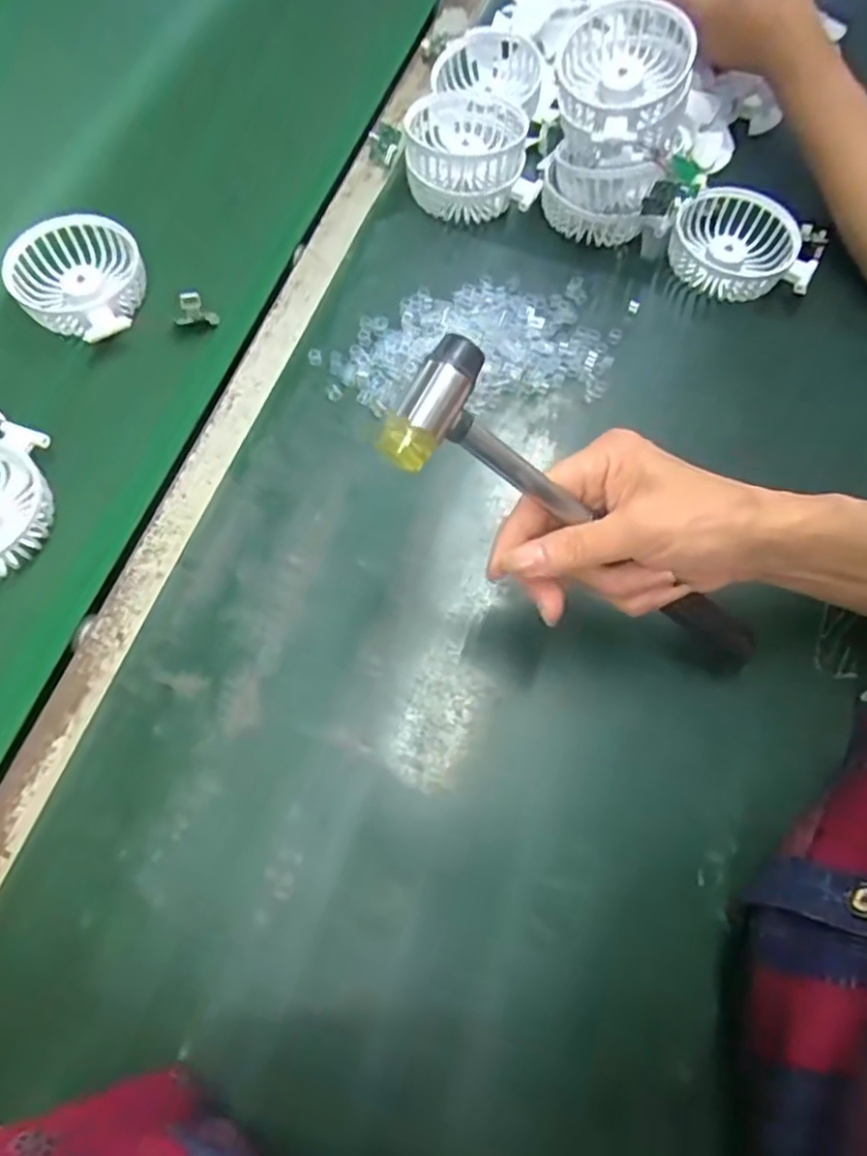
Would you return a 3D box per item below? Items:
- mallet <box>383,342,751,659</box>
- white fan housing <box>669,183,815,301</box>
[{"bbox_3d":[0.086,-0.020,0.349,0.257,0.034,0.052,31,63,-30],"label":"mallet"},{"bbox_3d":[0.233,-0.248,0.516,0.105,0.041,0.088,28,68,9],"label":"white fan housing"}]

